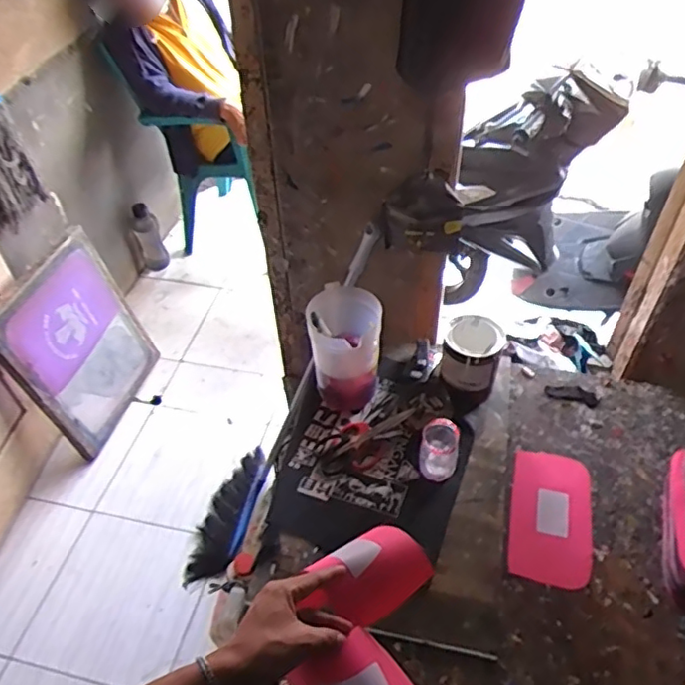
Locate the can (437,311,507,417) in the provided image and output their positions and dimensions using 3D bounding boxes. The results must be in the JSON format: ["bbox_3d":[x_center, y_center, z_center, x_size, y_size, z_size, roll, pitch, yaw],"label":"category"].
[{"bbox_3d":[0.247,0.043,1.151,0.108,0.152,0.136,13,47,15],"label":"can"}]

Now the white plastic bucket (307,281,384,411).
[{"bbox_3d":[0.009,0.007,1.116,0.121,0.236,0.129,-1,45,1],"label":"white plastic bucket"}]

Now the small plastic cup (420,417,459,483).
[{"bbox_3d":[0.168,0.183,1.029,0.064,0.098,0.074,10,47,12],"label":"small plastic cup"}]

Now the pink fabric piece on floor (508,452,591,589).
[{"bbox_3d":[0.352,0.291,1.006,0.125,0.006,0.239,10,47,12],"label":"pink fabric piece on floor"}]

